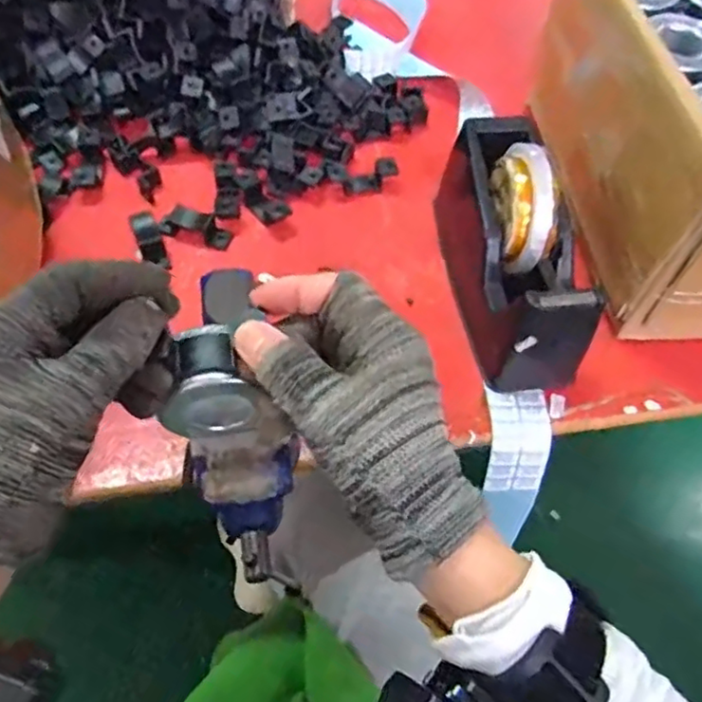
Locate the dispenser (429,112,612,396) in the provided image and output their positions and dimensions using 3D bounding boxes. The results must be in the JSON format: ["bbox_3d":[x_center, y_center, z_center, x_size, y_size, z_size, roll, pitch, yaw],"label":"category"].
[{"bbox_3d":[0.123,-0.084,0.483,0.079,0.102,0.202,-3,59,-6],"label":"dispenser"}]

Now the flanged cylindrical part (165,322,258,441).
[{"bbox_3d":[-0.072,0.017,0.326,0.045,0.051,0.038,-2,59,-5],"label":"flanged cylindrical part"}]

